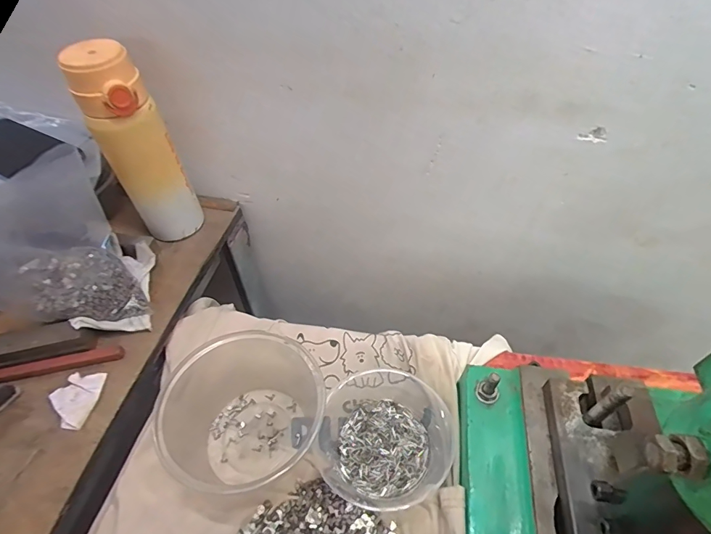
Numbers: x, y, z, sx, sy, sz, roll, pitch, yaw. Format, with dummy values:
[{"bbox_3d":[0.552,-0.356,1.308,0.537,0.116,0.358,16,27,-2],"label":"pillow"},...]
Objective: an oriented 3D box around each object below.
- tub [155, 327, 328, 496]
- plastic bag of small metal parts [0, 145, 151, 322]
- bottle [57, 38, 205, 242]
[{"bbox_3d":[-0.112,0.120,0.399,0.136,0.075,0.165,22,55,18],"label":"tub"},{"bbox_3d":[-0.306,-0.025,0.403,0.121,0.166,0.116,-13,53,-9],"label":"plastic bag of small metal parts"},{"bbox_3d":[-0.222,-0.111,0.435,0.069,0.221,0.070,-26,56,-19],"label":"bottle"}]

